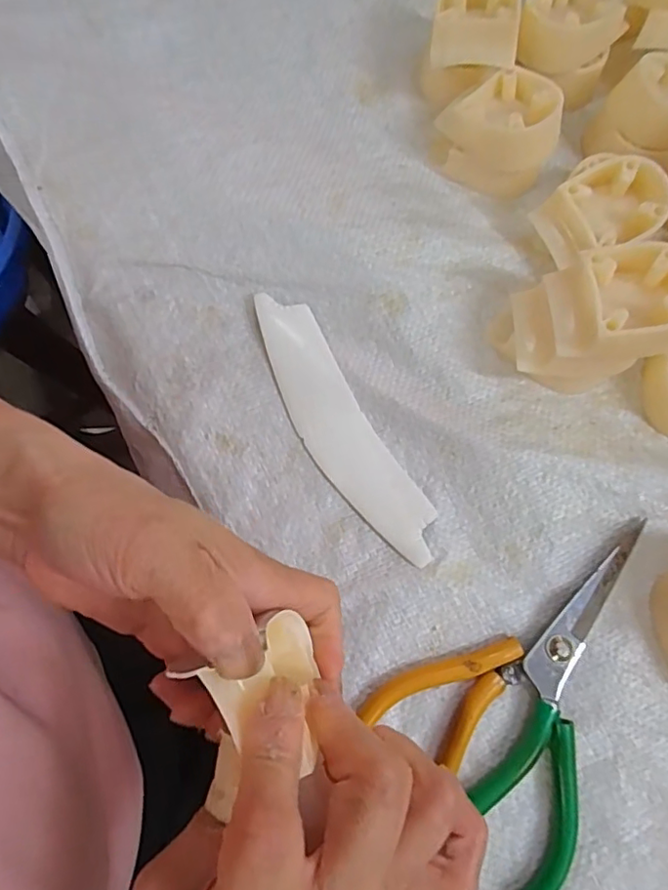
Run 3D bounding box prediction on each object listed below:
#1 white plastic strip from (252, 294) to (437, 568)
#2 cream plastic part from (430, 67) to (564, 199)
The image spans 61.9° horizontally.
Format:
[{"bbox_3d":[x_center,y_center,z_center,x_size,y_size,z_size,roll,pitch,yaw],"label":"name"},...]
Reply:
[{"bbox_3d":[0.002,-0.010,0.281,0.036,0.005,0.152,-29,78,-9],"label":"white plastic strip"},{"bbox_3d":[0.090,-0.177,0.309,0.061,0.040,0.049,18,75,3],"label":"cream plastic part"}]

